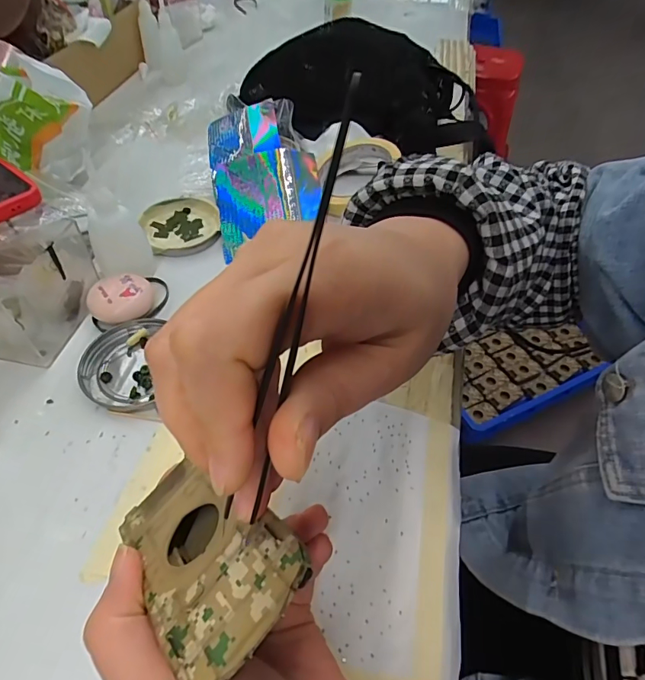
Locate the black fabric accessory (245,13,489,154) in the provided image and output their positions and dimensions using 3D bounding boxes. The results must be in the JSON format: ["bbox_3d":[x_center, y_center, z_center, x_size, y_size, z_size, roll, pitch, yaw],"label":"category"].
[{"bbox_3d":[0.046,-0.318,0.562,0.334,0.098,0.154,19,53,14],"label":"black fabric accessory"}]

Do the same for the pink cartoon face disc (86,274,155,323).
[{"bbox_3d":[-0.160,-0.031,0.357,0.047,0.022,0.038,-12,52,-13],"label":"pink cartoon face disc"}]

